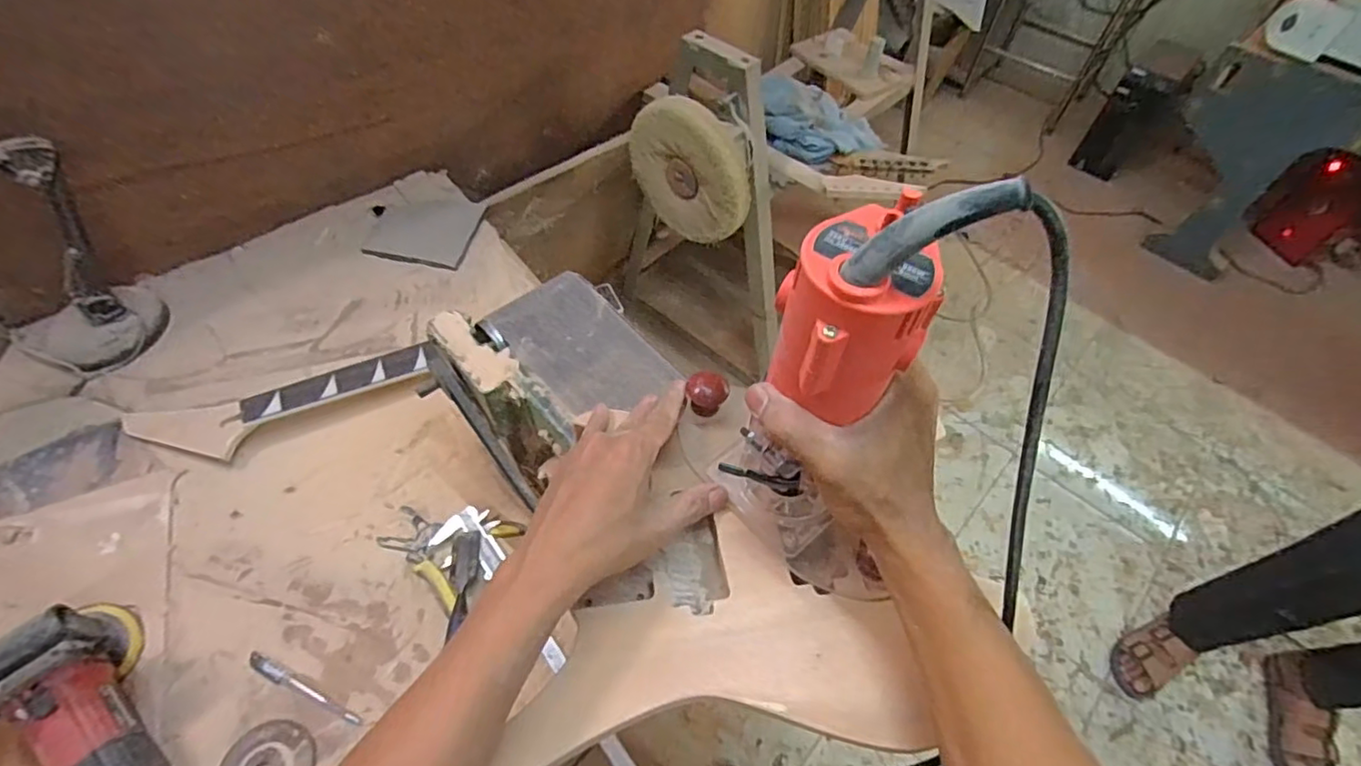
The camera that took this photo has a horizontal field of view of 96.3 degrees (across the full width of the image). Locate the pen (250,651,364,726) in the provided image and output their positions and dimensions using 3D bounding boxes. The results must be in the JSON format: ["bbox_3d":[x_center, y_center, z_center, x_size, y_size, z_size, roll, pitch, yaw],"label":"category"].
[{"bbox_3d":[-0.396,0.324,0.640,0.139,0.015,0.016,24,58,13],"label":"pen"}]

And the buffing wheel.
[{"bbox_3d":[0.016,-0.376,1.115,0.258,0.263,0.041,38,62,21],"label":"buffing wheel"}]

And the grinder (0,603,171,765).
[{"bbox_3d":[-0.541,0.300,0.549,0.266,0.157,0.121,28,59,16],"label":"grinder"}]

